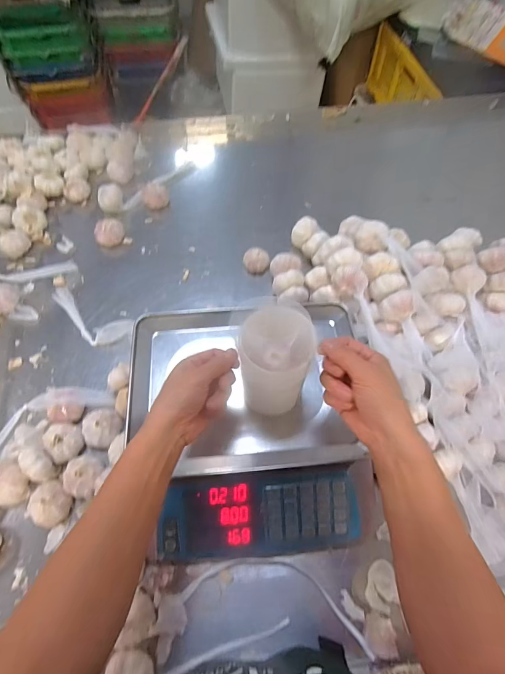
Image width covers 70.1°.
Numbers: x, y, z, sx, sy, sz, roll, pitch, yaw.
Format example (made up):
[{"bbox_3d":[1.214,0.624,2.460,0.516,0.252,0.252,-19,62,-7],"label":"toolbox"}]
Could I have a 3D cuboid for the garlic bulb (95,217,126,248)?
[{"bbox_3d":[-0.299,-0.219,0.755,0.063,0.038,0.056,-27,66,-12],"label":"garlic bulb"}]

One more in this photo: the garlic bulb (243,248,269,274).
[{"bbox_3d":[0.007,-0.156,0.728,0.054,0.038,0.045,4,63,3],"label":"garlic bulb"}]

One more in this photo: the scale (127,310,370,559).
[{"bbox_3d":[-0.009,0.129,0.523,0.309,0.117,0.328,-6,63,-2],"label":"scale"}]

